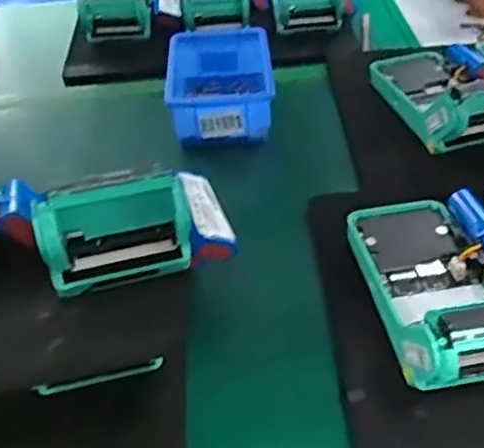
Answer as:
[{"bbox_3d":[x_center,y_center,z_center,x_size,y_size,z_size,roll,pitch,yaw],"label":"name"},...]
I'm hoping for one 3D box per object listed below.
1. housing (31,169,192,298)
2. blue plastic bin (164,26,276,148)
[{"bbox_3d":[-0.066,0.000,0.347,0.078,0.065,0.042,-14,42,-13],"label":"housing"},{"bbox_3d":[-0.022,-0.143,0.650,0.096,0.052,0.149,-3,40,-1],"label":"blue plastic bin"}]

